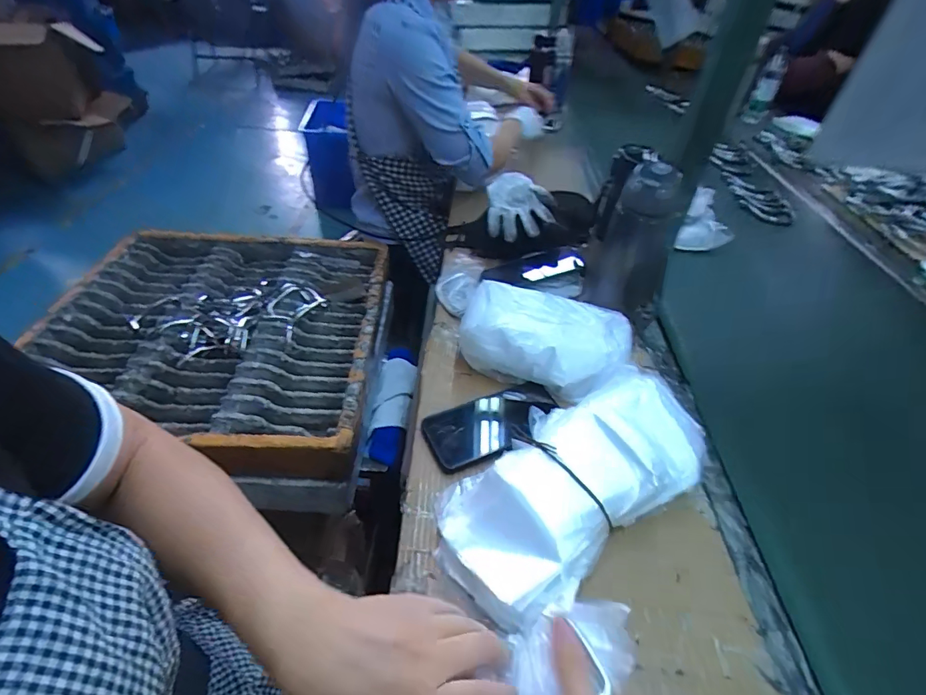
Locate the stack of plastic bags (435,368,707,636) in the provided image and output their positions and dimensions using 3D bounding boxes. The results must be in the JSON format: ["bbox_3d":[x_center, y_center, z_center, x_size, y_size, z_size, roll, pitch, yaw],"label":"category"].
[{"bbox_3d":[0.118,0.129,0.468,0.308,0.077,0.153,-26,51,-29],"label":"stack of plastic bags"}]

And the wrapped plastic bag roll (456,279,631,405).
[{"bbox_3d":[0.109,-0.014,0.615,0.206,0.073,0.133,20,45,15],"label":"wrapped plastic bag roll"}]

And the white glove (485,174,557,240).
[{"bbox_3d":[0.101,-0.253,0.832,0.113,0.070,0.160,5,43,0],"label":"white glove"}]

